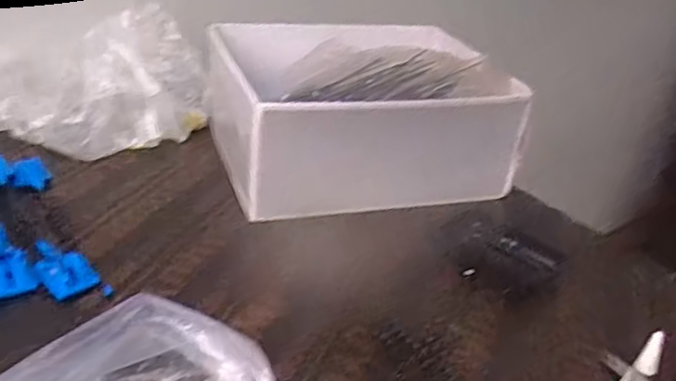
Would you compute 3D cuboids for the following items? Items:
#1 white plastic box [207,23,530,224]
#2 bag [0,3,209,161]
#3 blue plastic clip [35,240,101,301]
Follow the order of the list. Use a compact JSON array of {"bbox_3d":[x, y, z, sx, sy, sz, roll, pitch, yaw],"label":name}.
[{"bbox_3d":[0.022,-0.091,0.733,0.299,0.122,0.240,-3,31,-17],"label":"white plastic box"},{"bbox_3d":[-0.258,-0.125,0.721,0.213,0.117,0.137,-15,36,-34],"label":"bag"},{"bbox_3d":[-0.225,0.059,0.526,0.070,0.015,0.038,29,36,34],"label":"blue plastic clip"}]

